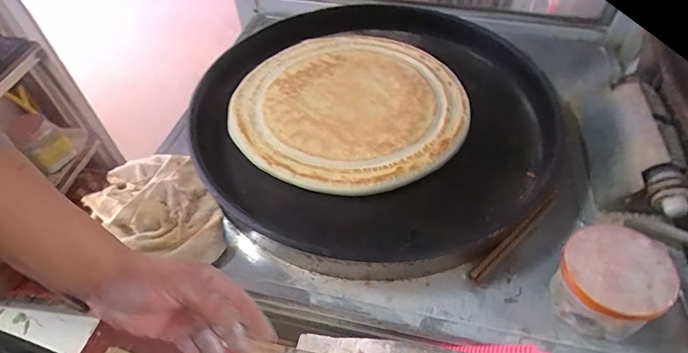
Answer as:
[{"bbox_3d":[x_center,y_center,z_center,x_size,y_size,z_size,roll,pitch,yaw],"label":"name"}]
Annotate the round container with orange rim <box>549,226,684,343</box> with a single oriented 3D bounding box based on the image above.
[{"bbox_3d":[0.269,0.114,0.414,0.091,0.097,0.091,-1,51,1],"label":"round container with orange rim"}]

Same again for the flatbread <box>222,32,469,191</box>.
[{"bbox_3d":[0.004,-0.117,0.638,0.365,0.035,0.332,-1,51,1],"label":"flatbread"}]

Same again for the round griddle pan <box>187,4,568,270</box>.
[{"bbox_3d":[0.032,-0.119,0.628,0.521,0.080,0.554,-1,51,1],"label":"round griddle pan"}]

